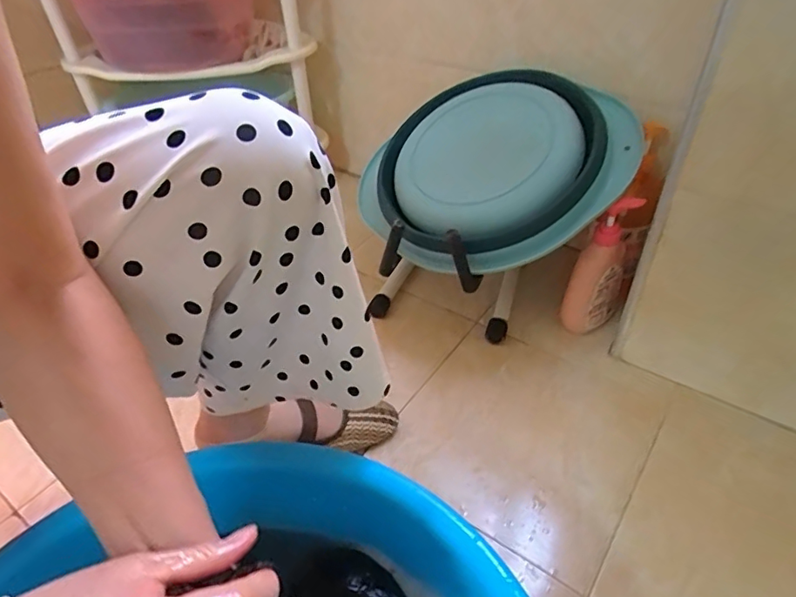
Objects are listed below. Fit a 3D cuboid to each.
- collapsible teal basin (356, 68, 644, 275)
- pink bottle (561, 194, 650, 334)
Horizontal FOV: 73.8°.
[{"bbox_3d":[0.129,-0.199,0.792,0.363,0.060,0.363,-8,64,17],"label":"collapsible teal basin"},{"bbox_3d":[0.298,-0.046,0.786,0.081,0.222,0.077,14,44,18],"label":"pink bottle"}]

